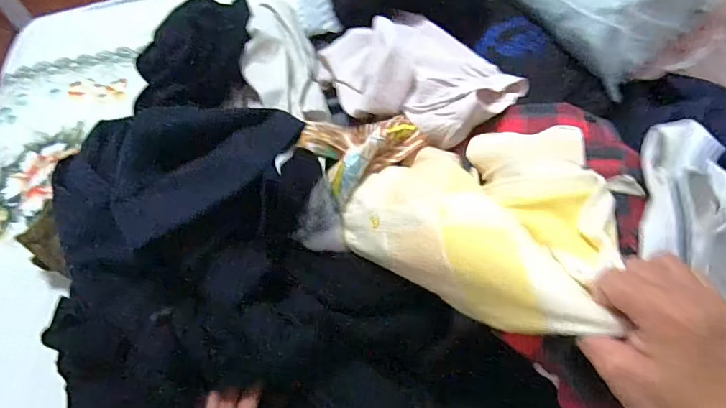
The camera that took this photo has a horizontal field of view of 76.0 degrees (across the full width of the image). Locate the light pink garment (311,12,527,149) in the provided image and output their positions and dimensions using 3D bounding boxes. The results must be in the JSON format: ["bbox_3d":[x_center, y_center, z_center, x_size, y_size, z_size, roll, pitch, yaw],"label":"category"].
[{"bbox_3d":[0.056,-0.164,0.560,0.151,0.097,0.252,-33,62,-20],"label":"light pink garment"}]

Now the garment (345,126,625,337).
[{"bbox_3d":[0.091,0.005,0.405,0.211,0.122,0.183,19,62,11],"label":"garment"}]

